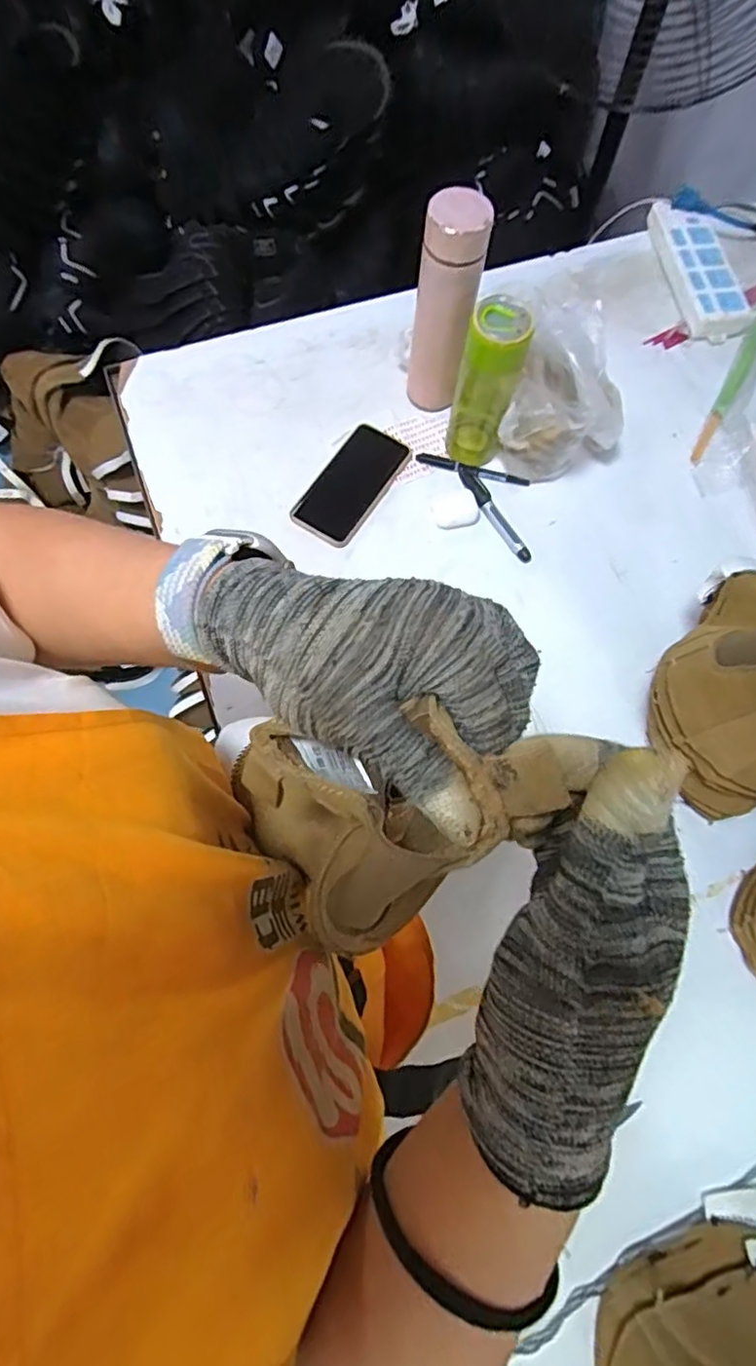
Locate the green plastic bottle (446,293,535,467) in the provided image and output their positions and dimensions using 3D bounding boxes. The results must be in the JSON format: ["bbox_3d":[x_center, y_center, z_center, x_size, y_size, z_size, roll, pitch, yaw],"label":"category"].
[{"bbox_3d":[0.119,-0.327,0.696,0.069,0.192,0.067,12,71,2],"label":"green plastic bottle"}]

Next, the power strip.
[{"bbox_3d":[0.452,-0.588,0.884,0.096,0.029,0.240,-3,71,-3],"label":"power strip"}]

